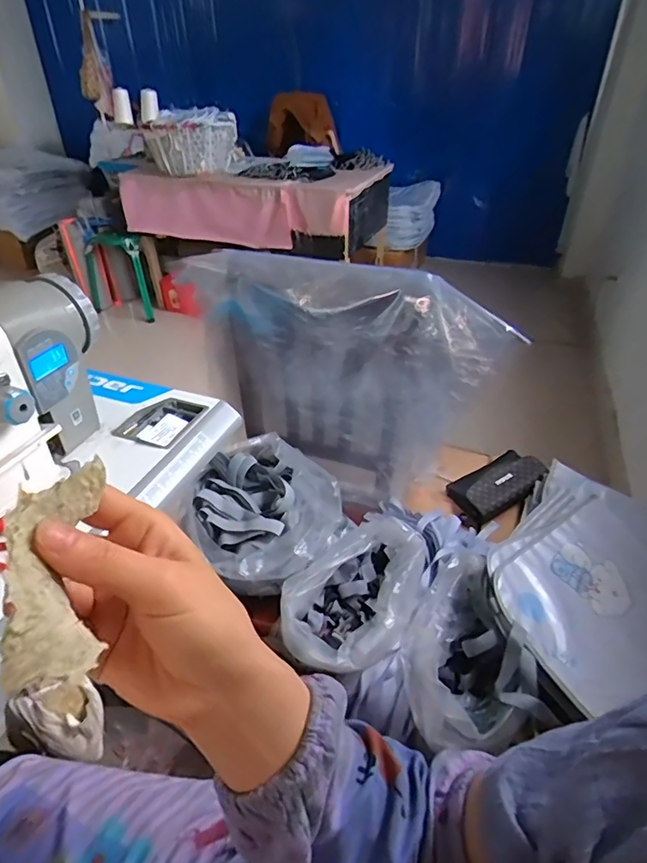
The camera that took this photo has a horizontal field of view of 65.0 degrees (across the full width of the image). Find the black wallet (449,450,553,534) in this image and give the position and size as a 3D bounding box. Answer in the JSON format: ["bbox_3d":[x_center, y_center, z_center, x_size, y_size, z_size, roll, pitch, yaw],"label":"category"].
[{"bbox_3d":[0.384,0.115,1.140,0.219,0.037,0.127,-32,47,-7],"label":"black wallet"}]

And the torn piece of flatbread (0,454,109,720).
[{"bbox_3d":[-0.110,0.060,0.209,0.030,0.025,0.103,-7,54,-9],"label":"torn piece of flatbread"}]

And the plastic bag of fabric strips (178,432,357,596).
[{"bbox_3d":[-0.114,0.150,0.919,0.265,0.114,0.280,27,44,31],"label":"plastic bag of fabric strips"}]

